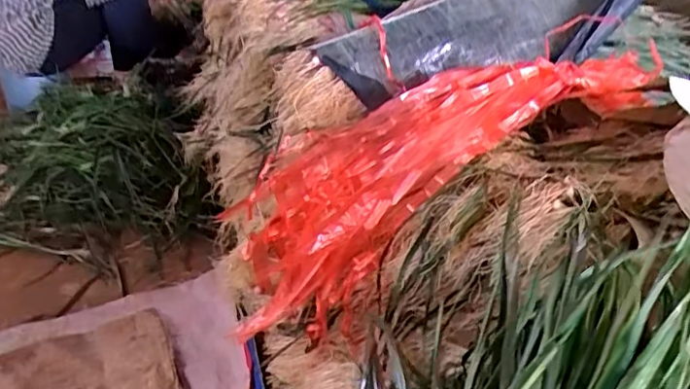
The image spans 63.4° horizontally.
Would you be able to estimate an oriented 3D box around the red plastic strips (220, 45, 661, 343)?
[{"bbox_3d":[0.095,-0.036,0.676,0.570,0.157,0.226,-33,35,7],"label":"red plastic strips"}]

